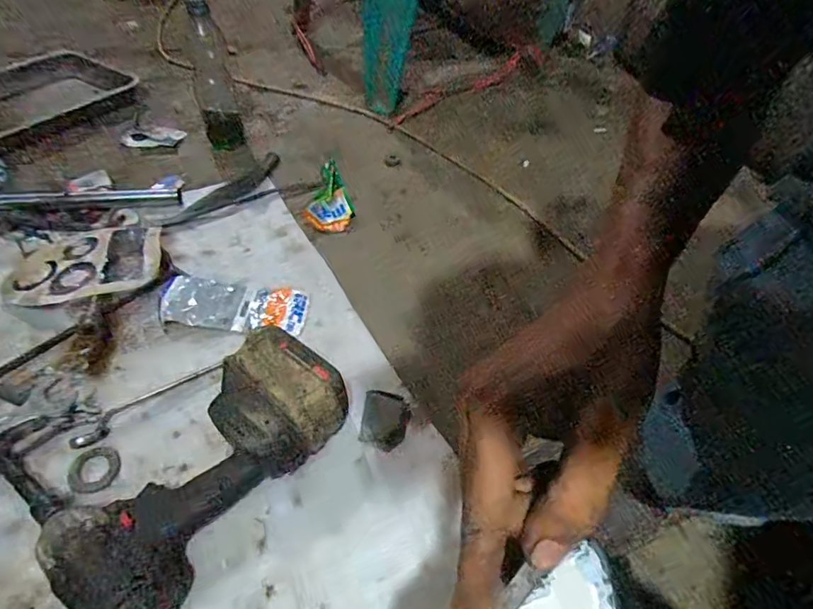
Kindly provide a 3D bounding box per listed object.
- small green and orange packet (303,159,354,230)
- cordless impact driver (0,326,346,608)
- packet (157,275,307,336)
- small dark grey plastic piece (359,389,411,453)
[{"bbox_3d":[-0.124,-0.170,0.780,0.077,0.040,0.127,-4,45,-8],"label":"small green and orange packet"},{"bbox_3d":[-0.192,0.133,0.461,0.181,0.083,0.265,37,69,27],"label":"cordless impact driver"},{"bbox_3d":[-0.215,-0.001,0.620,0.180,0.012,0.077,6,44,1],"label":"packet"},{"bbox_3d":[-0.022,0.118,0.512,0.047,0.006,0.063,7,44,3],"label":"small dark grey plastic piece"}]

